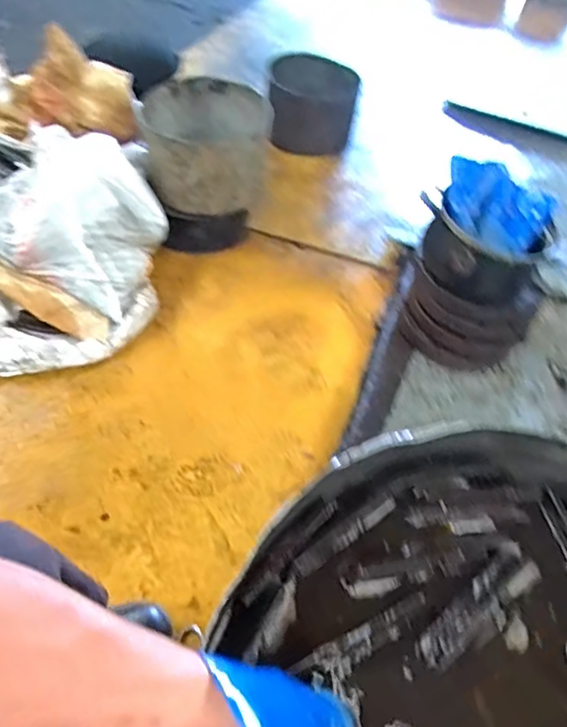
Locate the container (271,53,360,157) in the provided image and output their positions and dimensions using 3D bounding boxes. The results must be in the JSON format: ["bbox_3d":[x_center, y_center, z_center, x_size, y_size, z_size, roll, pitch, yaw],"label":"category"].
[{"bbox_3d":[0.079,-0.748,1.696,0.252,0.195,0.216,4,49,-2],"label":"container"}]

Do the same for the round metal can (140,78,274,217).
[{"bbox_3d":[-0.173,-0.491,1.337,0.276,0.178,0.274,4,48,-5],"label":"round metal can"}]

